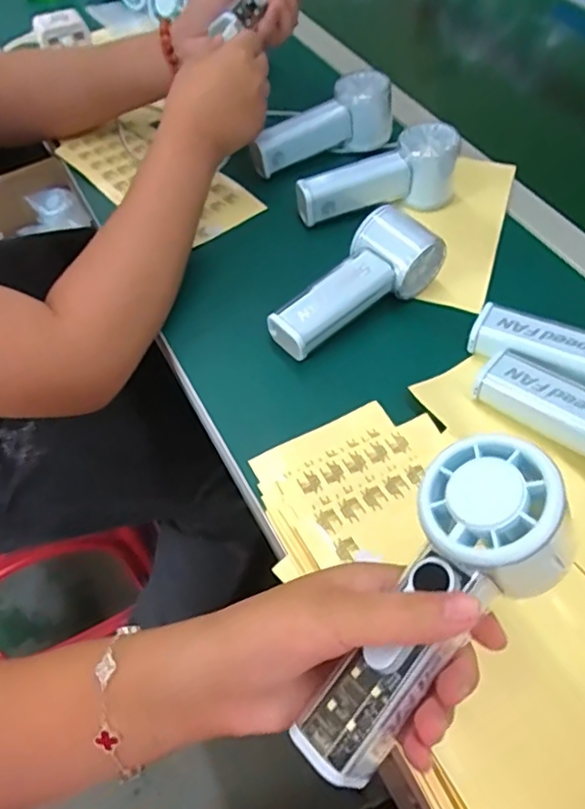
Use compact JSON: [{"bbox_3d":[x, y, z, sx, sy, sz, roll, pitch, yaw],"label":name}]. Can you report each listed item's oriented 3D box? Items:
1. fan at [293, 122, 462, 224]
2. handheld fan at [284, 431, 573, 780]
[{"bbox_3d":[0.079,-0.205,0.538,0.143,0.056,0.049,-24,59,-18],"label":"fan"},{"bbox_3d":[0.061,0.085,0.251,0.064,0.049,0.150,35,88,23],"label":"handheld fan"}]

